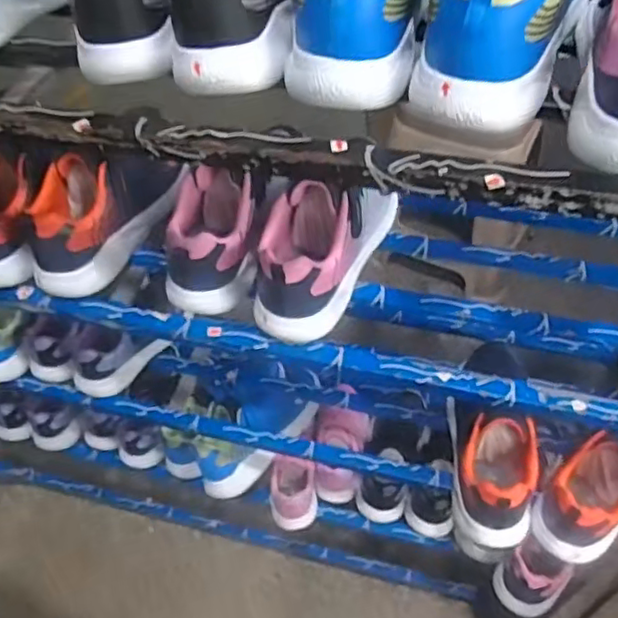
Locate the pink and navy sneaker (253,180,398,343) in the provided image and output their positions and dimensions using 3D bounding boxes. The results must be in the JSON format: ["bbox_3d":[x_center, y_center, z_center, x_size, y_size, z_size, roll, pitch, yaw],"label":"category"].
[{"bbox_3d":[0.013,-0.067,0.612,0.084,0.095,0.183,17,56,17],"label":"pink and navy sneaker"}]

